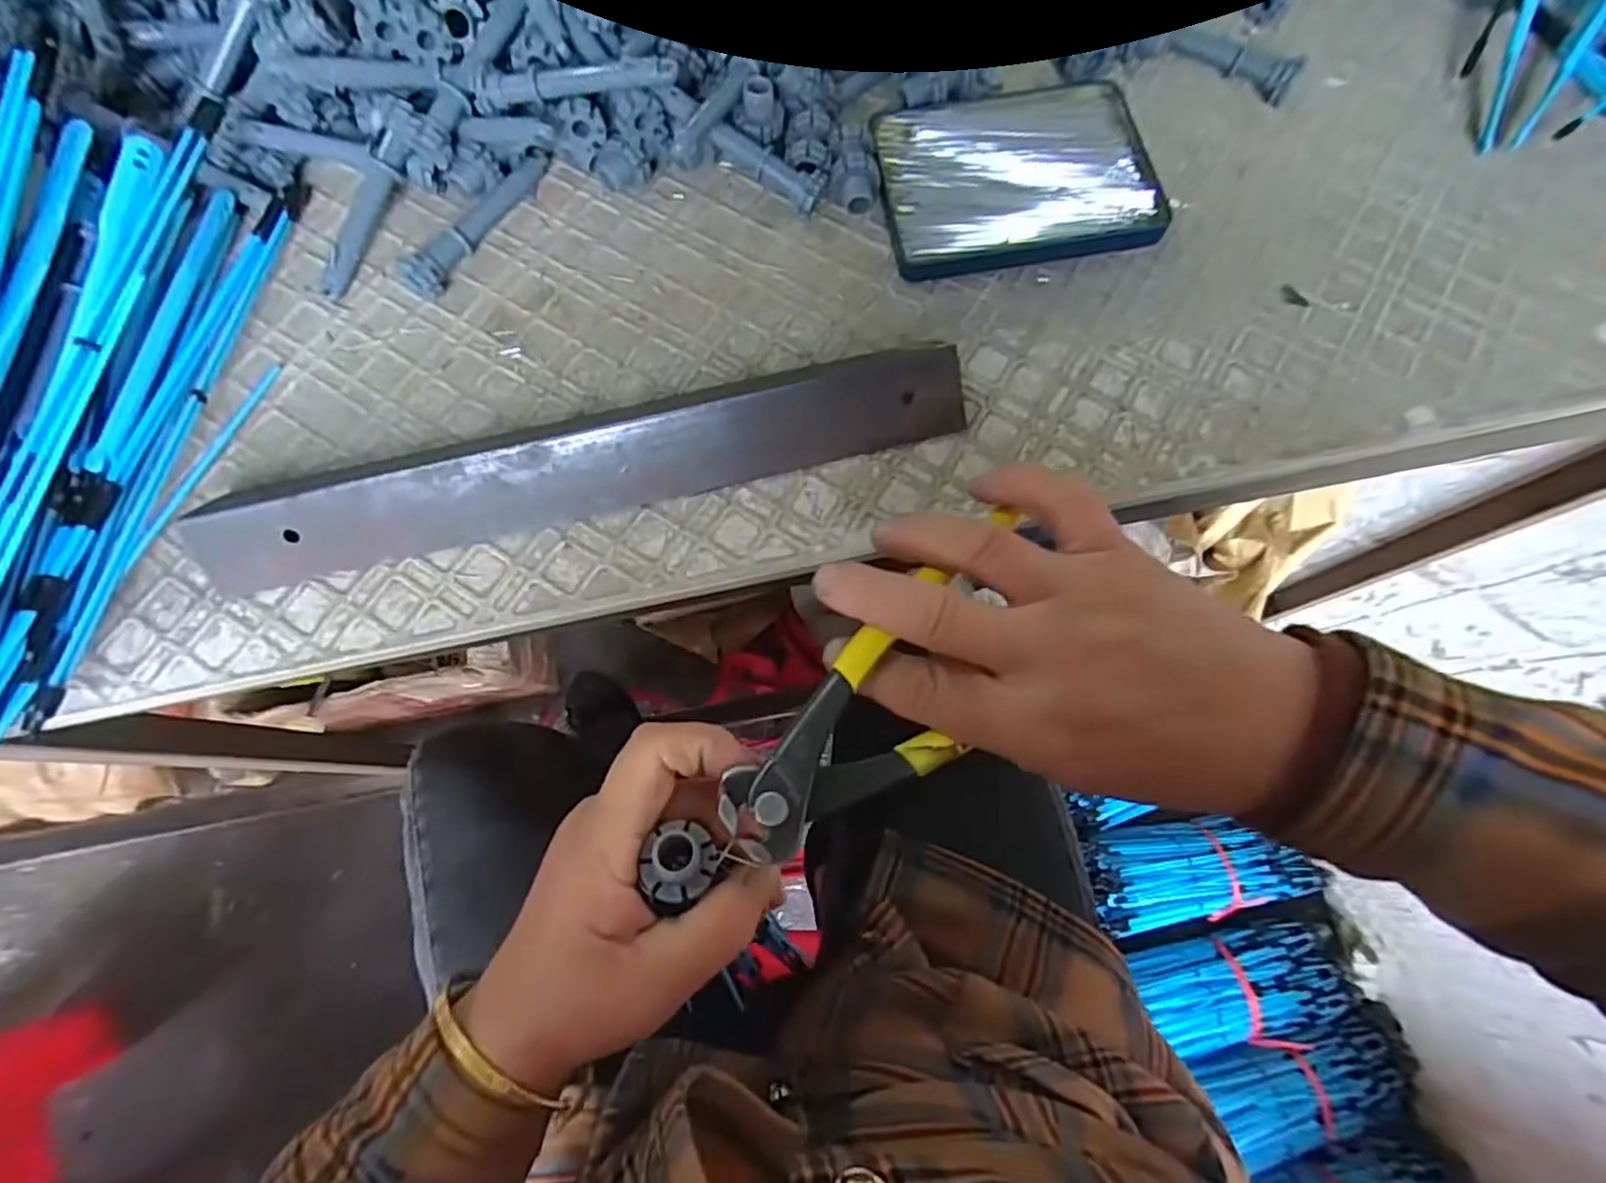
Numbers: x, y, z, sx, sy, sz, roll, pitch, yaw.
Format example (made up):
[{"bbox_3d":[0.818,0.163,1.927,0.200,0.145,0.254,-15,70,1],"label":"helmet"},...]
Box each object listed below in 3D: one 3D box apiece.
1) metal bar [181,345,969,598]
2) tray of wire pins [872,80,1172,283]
[{"bbox_3d":[-0.089,-0.062,0.285,0.311,0.029,0.055,-14,75,-4],"label":"metal bar"},{"bbox_3d":[0.101,-0.202,0.329,0.126,0.009,0.093,-10,75,-3],"label":"tray of wire pins"}]

